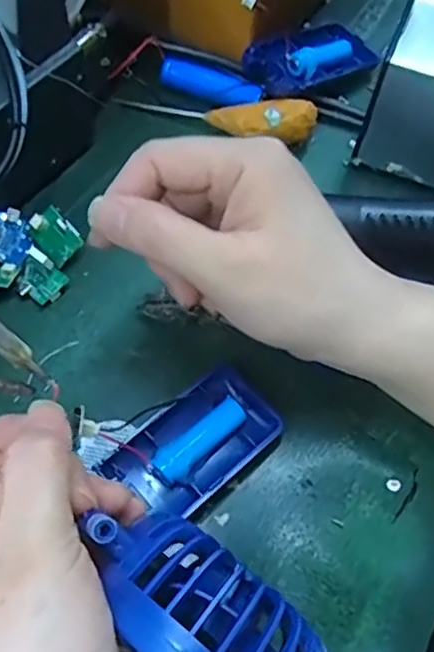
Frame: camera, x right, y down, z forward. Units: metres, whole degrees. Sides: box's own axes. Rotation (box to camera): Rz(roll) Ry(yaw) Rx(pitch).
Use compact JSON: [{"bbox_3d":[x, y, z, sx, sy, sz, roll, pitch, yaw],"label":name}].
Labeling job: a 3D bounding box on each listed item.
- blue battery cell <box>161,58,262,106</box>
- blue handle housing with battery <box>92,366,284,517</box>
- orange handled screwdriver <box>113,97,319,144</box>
[{"bbox_3d":[-0.004,-0.154,0.405,0.065,0.014,0.014,20,63,9],"label":"blue battery cell"},{"bbox_3d":[-0.007,0.055,0.303,0.078,0.021,0.043,-38,70,-20],"label":"blue handle housing with battery"},{"bbox_3d":[0.000,-0.136,0.397,0.122,0.025,0.026,16,62,6],"label":"orange handled screwdriver"}]

